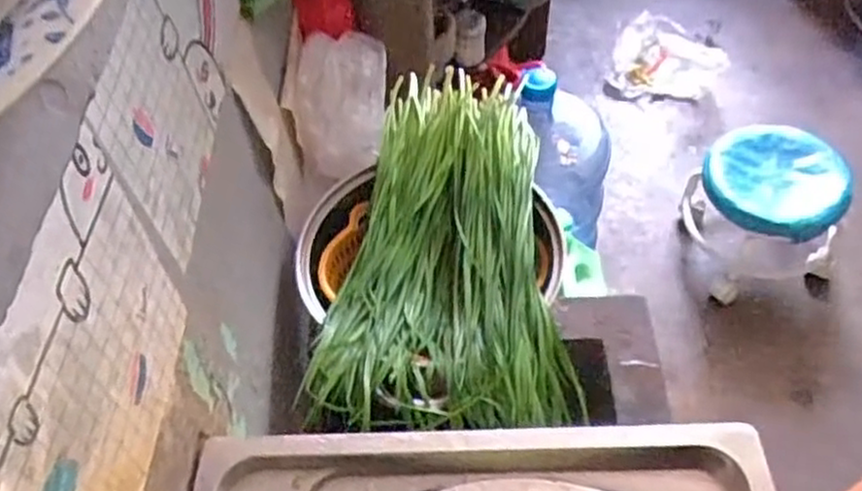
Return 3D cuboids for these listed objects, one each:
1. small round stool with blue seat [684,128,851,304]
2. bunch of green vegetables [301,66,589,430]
[{"bbox_3d":[0.660,-0.072,1.431,0.253,0.232,0.272,-2,54,2],"label":"small round stool with blue seat"},{"bbox_3d":[0.011,-0.012,0.828,0.266,0.059,0.482,-3,54,2],"label":"bunch of green vegetables"}]

